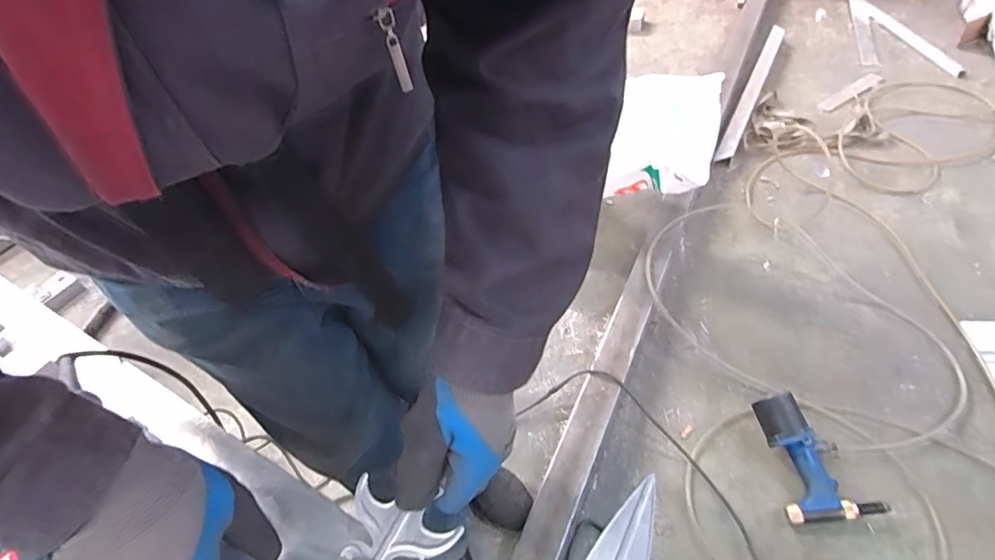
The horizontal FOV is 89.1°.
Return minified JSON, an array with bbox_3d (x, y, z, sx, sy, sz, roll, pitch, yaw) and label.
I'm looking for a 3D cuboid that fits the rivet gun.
[{"bbox_3d":[0.605,0.342,0.983,0.157,0.079,0.244,-13,60,-8],"label":"rivet gun"}]

